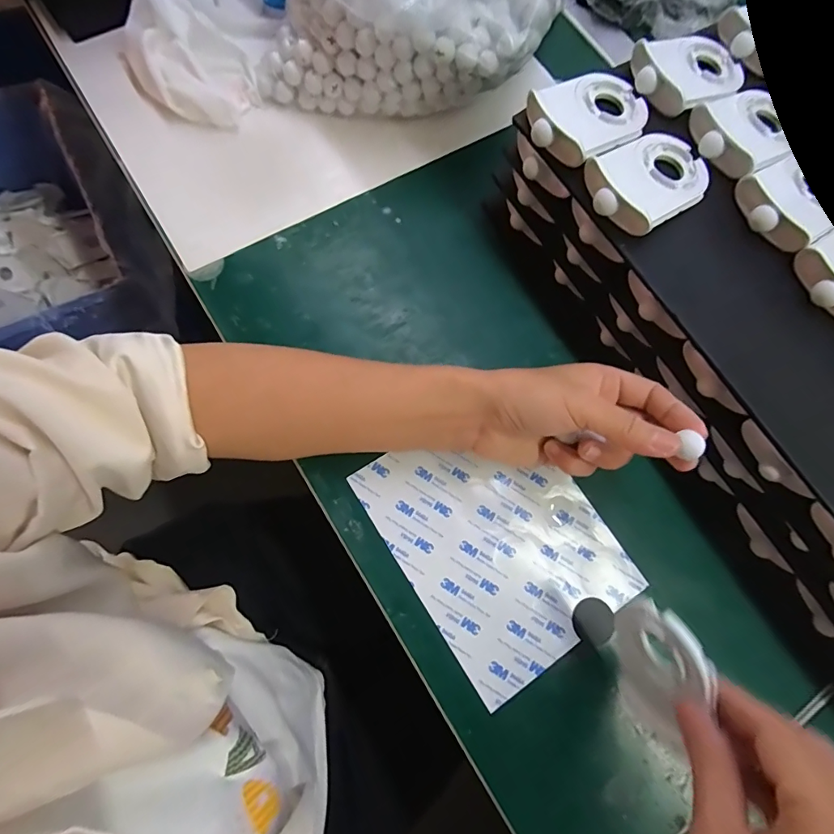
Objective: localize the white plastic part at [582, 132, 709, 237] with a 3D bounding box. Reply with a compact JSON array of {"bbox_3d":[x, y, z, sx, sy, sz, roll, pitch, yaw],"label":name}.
[{"bbox_3d":[0.152,-0.155,0.293,0.089,0.018,0.058,-32,80,-13],"label":"white plastic part"}]

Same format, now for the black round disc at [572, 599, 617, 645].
[{"bbox_3d":[0.117,0.136,0.302,0.028,0.005,0.026,1,75,-5],"label":"black round disc"}]

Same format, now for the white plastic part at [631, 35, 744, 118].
[{"bbox_3d":[0.195,-0.246,0.322,0.090,0.019,0.057,-25,79,-11],"label":"white plastic part"}]

